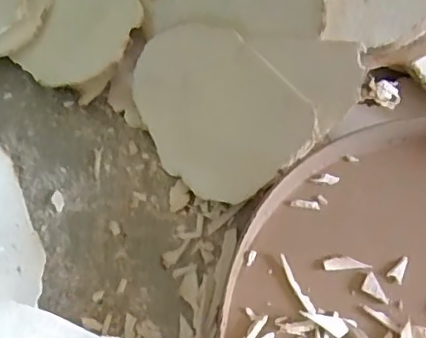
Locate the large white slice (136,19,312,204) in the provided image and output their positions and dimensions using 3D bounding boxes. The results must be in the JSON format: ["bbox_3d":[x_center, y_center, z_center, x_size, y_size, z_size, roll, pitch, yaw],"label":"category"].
[{"bbox_3d":[-0.003,-0.042,0.415,0.142,0.108,0.004,48,30,22],"label":"large white slice"}]

